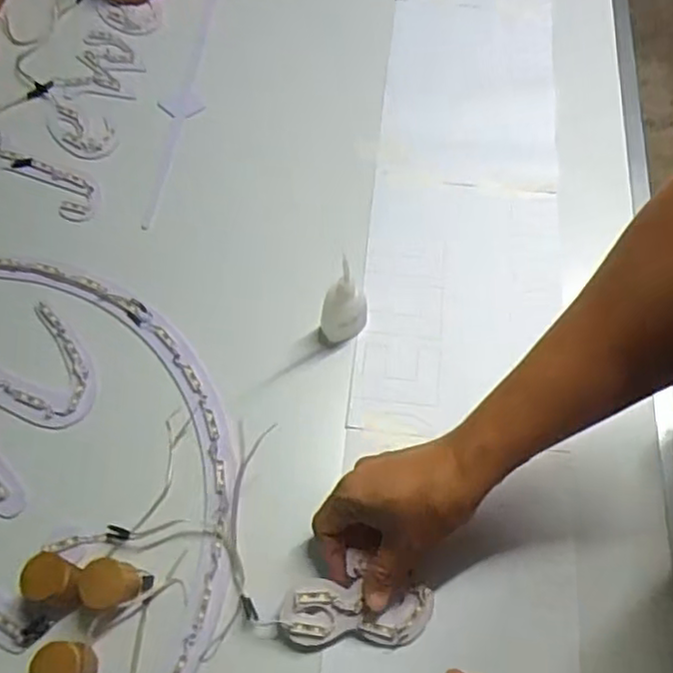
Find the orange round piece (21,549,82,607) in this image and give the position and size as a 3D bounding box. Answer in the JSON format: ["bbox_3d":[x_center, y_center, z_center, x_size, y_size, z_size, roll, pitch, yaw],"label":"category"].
[{"bbox_3d":[-0.209,0.181,0.480,0.037,0.041,0.033,16,65,6],"label":"orange round piece"}]

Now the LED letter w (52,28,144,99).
[{"bbox_3d":[-0.266,-0.310,0.741,0.084,0.004,0.103,10,64,3],"label":"LED letter w"}]

